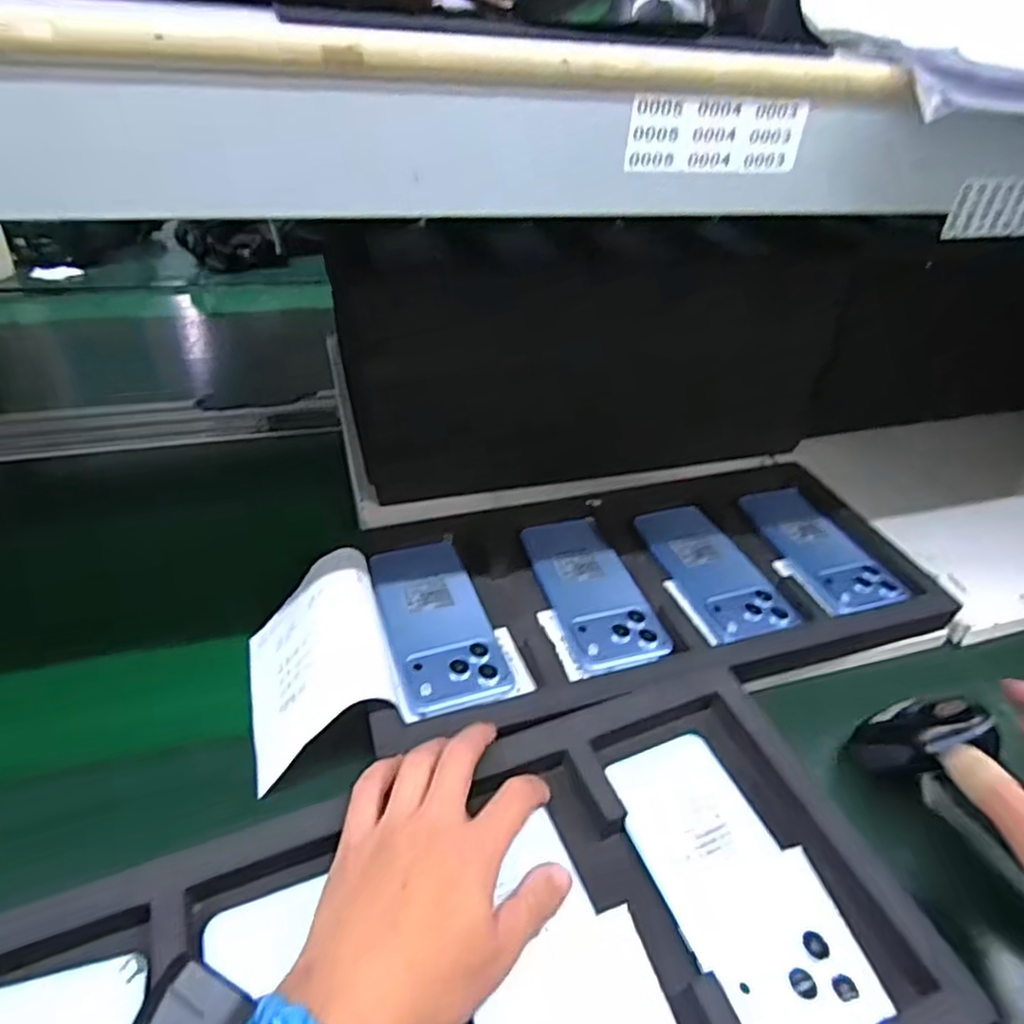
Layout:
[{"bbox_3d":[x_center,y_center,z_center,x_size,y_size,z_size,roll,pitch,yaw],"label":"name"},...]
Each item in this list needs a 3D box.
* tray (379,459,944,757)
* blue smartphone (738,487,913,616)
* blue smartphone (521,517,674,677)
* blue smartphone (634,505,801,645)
[{"bbox_3d":[0.114,0.056,0.544,0.451,0.026,0.218,-9,40,-16],"label":"tray"},{"bbox_3d":[0.278,0.031,0.595,0.077,0.008,0.150,-10,43,-12],"label":"blue smartphone"},{"bbox_3d":[0.065,0.062,0.536,0.074,0.015,0.152,-9,40,-16],"label":"blue smartphone"},{"bbox_3d":[0.170,0.048,0.567,0.074,0.011,0.148,-10,41,-17],"label":"blue smartphone"}]

